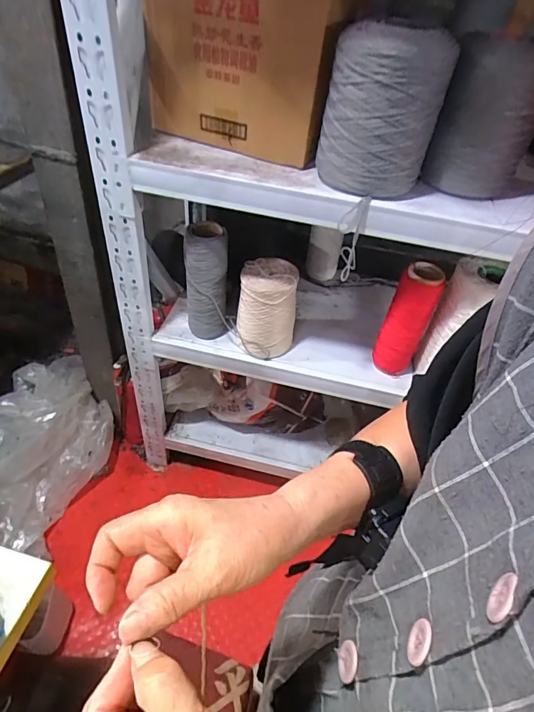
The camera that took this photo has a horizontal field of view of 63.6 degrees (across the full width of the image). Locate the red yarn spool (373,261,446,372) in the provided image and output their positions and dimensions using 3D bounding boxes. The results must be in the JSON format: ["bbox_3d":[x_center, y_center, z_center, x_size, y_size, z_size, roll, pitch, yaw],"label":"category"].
[{"bbox_3d":[0.329,-0.076,1.025,0.093,0.294,0.099,3,46,-3],"label":"red yarn spool"}]

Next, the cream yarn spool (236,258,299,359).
[{"bbox_3d":[-0.001,-0.112,1.077,0.136,0.220,0.144,3,46,-3],"label":"cream yarn spool"}]

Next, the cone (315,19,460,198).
[{"bbox_3d":[0.192,-0.409,0.723,0.142,0.235,0.146,-27,54,-29],"label":"cone"}]

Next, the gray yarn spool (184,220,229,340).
[{"bbox_3d":[-0.148,-0.171,1.059,0.098,0.298,0.080,-6,47,-12],"label":"gray yarn spool"}]

